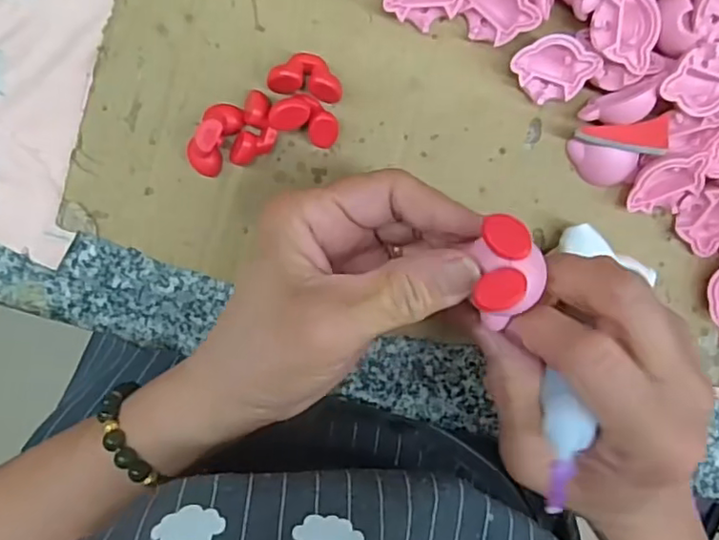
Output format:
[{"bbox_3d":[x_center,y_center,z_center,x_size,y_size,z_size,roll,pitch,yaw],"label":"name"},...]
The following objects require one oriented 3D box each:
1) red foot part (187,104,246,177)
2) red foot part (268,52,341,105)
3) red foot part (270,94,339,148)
[{"bbox_3d":[-0.061,-0.056,0.258,0.015,0.015,0.032,30,93,-9],"label":"red foot part"},{"bbox_3d":[-0.022,-0.083,0.259,0.031,0.015,0.018,9,96,-7],"label":"red foot part"},{"bbox_3d":[-0.023,-0.065,0.260,0.029,0.018,0.017,19,95,-8],"label":"red foot part"}]

